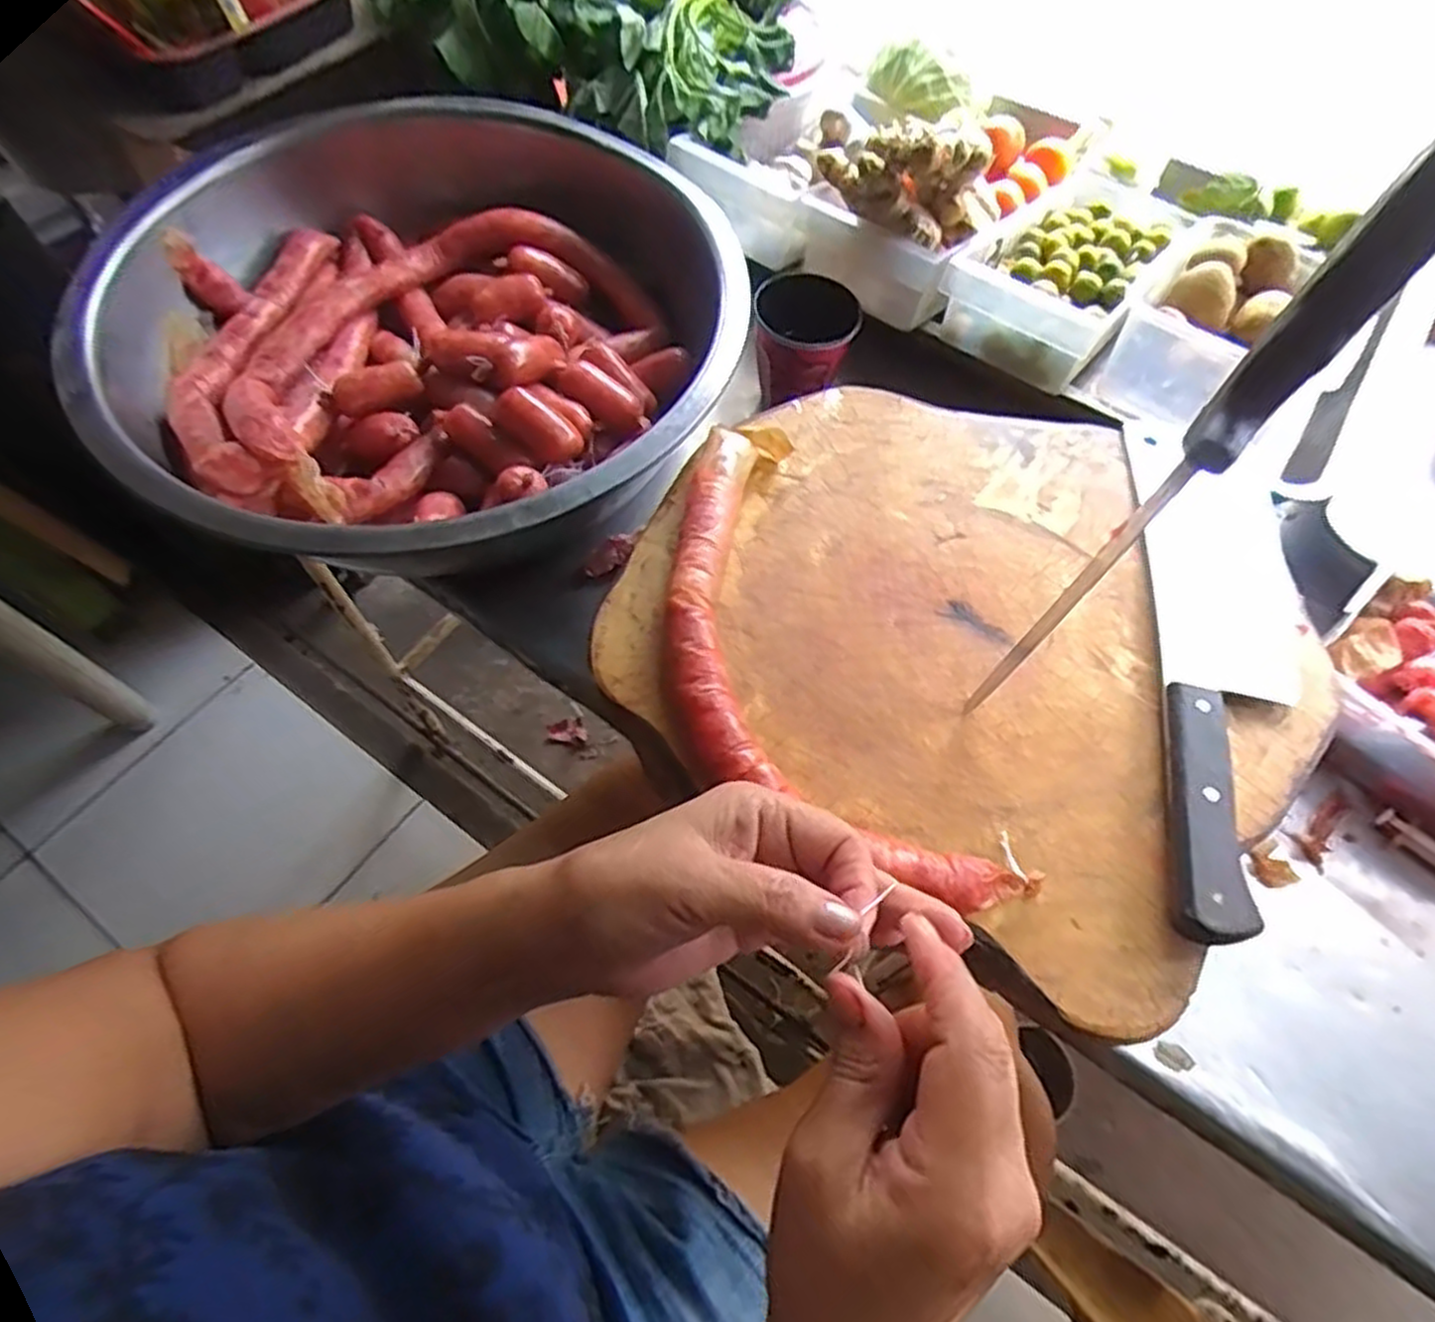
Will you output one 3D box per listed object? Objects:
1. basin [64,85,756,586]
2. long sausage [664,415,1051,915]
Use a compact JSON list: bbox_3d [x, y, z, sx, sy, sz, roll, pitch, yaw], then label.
[{"bbox_3d":[-0.215,-0.254,0.603,0.467,0.122,0.452,1,63,-1],"label":"basin"},{"bbox_3d":[0.033,0.002,0.426,0.123,0.024,0.317,-24,66,-13],"label":"long sausage"}]

